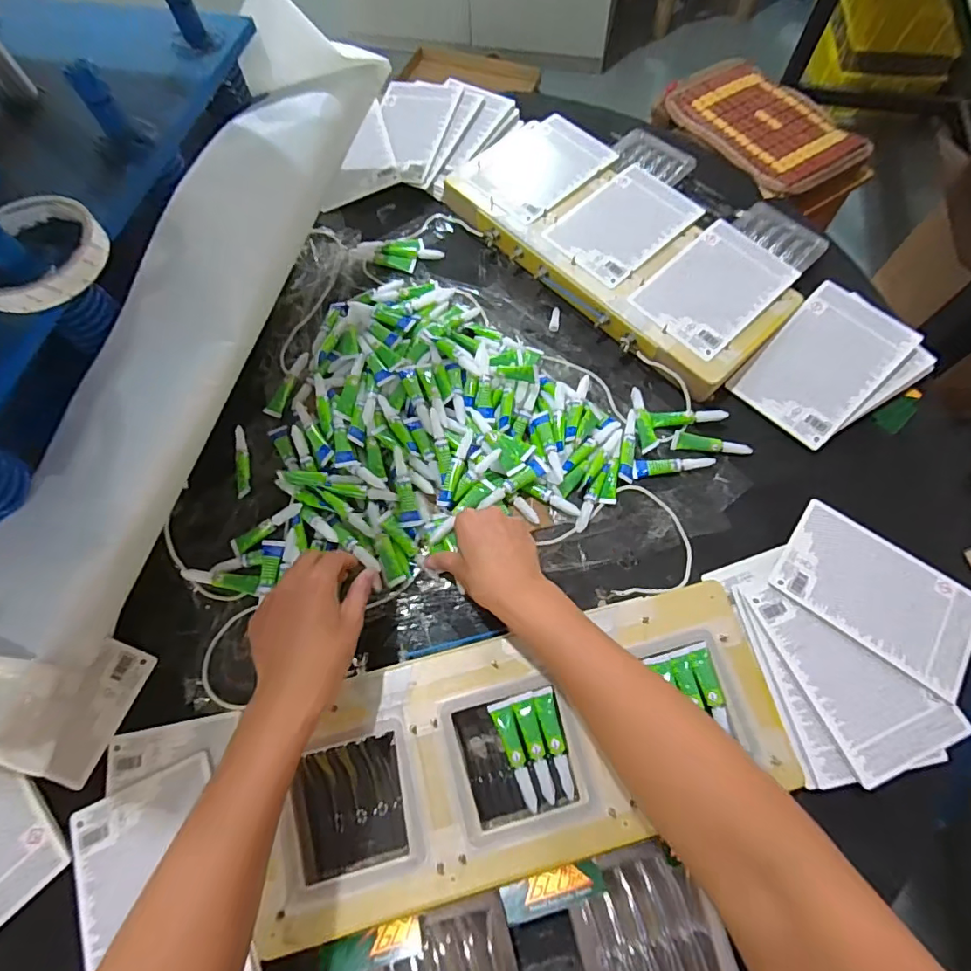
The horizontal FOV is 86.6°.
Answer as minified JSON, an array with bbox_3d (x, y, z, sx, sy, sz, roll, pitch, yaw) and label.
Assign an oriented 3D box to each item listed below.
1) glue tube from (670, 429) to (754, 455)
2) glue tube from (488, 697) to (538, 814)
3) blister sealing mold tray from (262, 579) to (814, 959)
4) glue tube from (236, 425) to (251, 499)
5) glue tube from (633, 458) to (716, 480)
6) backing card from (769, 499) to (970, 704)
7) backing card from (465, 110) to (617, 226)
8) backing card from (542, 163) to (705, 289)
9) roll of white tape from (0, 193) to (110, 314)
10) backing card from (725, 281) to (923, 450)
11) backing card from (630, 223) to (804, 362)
[{"bbox_3d":[0.239,-0.043,0.542,0.080,0.013,0.016,7,67,4],"label":"glue tube"},{"bbox_3d":[0.026,0.216,0.416,0.019,0.010,0.082,-20,68,-7],"label":"glue tube"},{"bbox_3d":[0.031,0.212,0.424,0.406,0.031,0.166,-15,67,-5],"label":"blister sealing mold tray"},{"bbox_3d":[-0.256,-0.026,0.544,0.014,0.015,0.082,-11,67,-3],"label":"glue tube"},{"bbox_3d":[0.194,-0.020,0.534,0.081,0.012,0.017,-4,67,0],"label":"glue tube"},{"bbox_3d":[0.365,0.098,0.476,0.167,0.006,0.113,37,72,16],"label":"backing card"},{"bbox_3d":[0.067,-0.406,0.652,0.164,0.005,0.126,-42,71,-12],"label":"backing card"},{"bbox_3d":[0.169,-0.315,0.618,0.176,0.007,0.113,-41,72,-15],"label":"backing card"},{"bbox_3d":[-0.305,-0.156,0.346,0.088,0.018,0.087,-1,67,1],"label":"roll of white tape"},{"bbox_3d":[0.365,-0.133,0.559,0.174,0.009,0.114,-45,71,-1],"label":"backing card"},{"bbox_3d":[0.260,-0.225,0.580,0.175,0.010,0.113,-43,73,-12],"label":"backing card"}]

